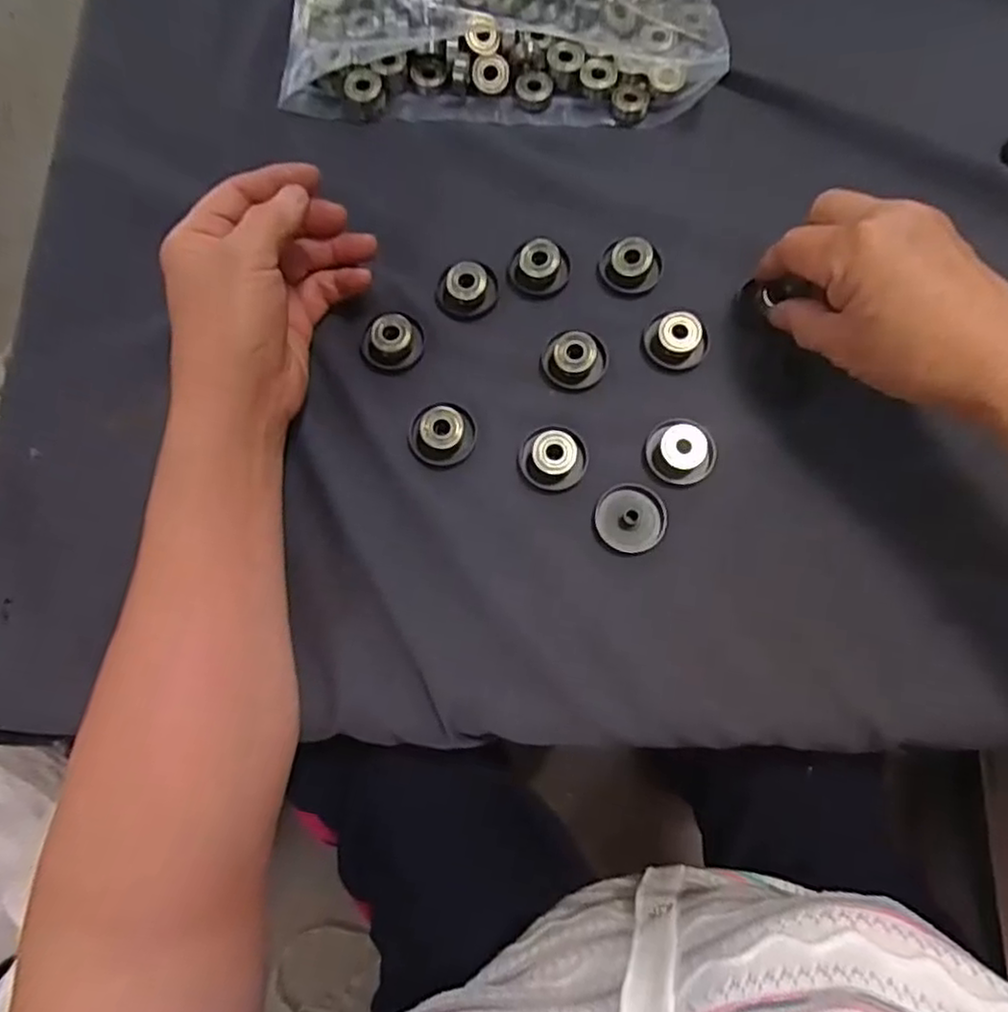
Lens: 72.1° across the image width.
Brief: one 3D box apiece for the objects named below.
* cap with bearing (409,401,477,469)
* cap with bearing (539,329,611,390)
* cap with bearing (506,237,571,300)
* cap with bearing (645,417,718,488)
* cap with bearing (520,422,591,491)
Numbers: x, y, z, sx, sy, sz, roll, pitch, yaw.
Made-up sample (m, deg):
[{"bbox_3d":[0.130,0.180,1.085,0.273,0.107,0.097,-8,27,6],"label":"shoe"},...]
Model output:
[{"bbox_3d":[-0.032,-0.036,0.344,0.033,0.013,0.030,-1,73,2],"label":"cap with bearing"},{"bbox_3d":[0.036,-0.076,0.355,0.034,0.013,0.029,13,74,6],"label":"cap with bearing"},{"bbox_3d":[0.019,-0.127,0.370,0.031,0.017,0.026,-27,74,-6],"label":"cap with bearing"},{"bbox_3d":[0.087,-0.027,0.338,0.034,0.010,0.032,-1,73,2],"label":"cap with bearing"},{"bbox_3d":[0.024,-0.025,0.339,0.033,0.012,0.032,-1,73,2],"label":"cap with bearing"}]

